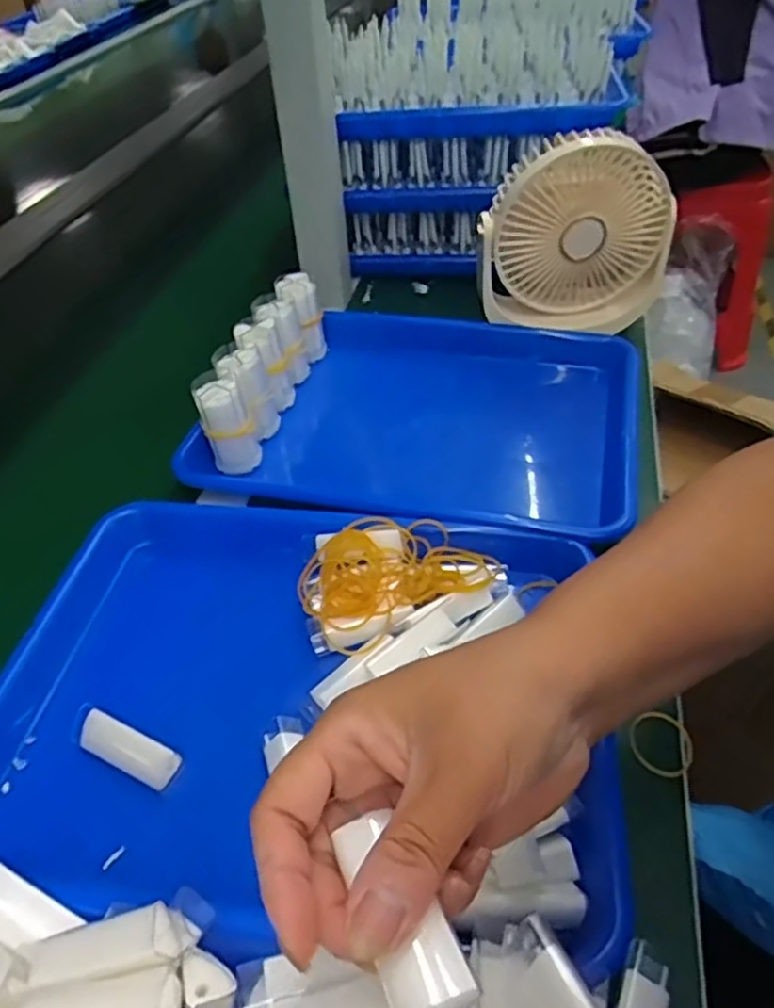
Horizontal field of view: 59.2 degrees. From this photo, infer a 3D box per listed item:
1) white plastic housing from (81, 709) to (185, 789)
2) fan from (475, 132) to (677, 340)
[{"bbox_3d":[-0.138,0.130,0.363,0.057,0.016,0.019,17,49,20],"label":"white plastic housing"},{"bbox_3d":[0.161,-0.223,0.581,0.156,0.156,0.054,4,46,9],"label":"fan"}]

